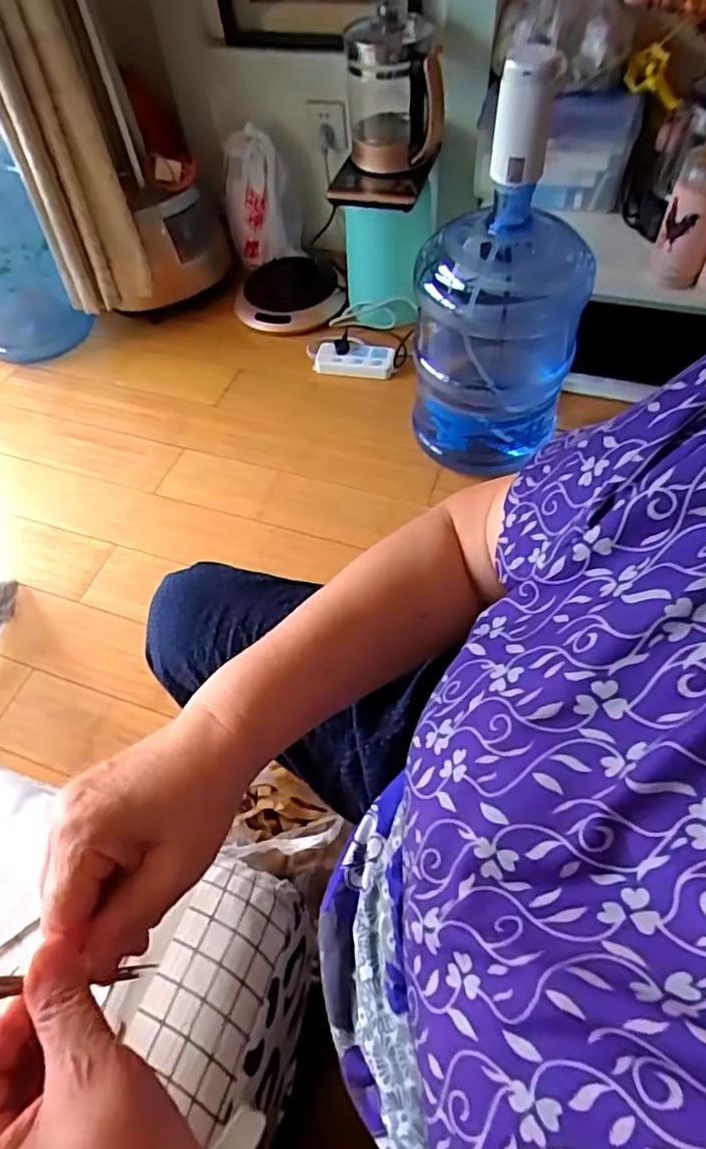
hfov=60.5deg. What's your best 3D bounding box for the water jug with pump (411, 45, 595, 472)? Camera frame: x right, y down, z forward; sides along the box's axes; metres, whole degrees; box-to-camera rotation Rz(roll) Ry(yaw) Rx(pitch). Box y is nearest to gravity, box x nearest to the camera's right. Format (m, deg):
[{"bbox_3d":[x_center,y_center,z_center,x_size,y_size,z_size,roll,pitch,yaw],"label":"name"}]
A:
[{"bbox_3d":[0.221,-0.428,0.930,0.251,0.564,0.234,9,59,10],"label":"water jug with pump"}]

